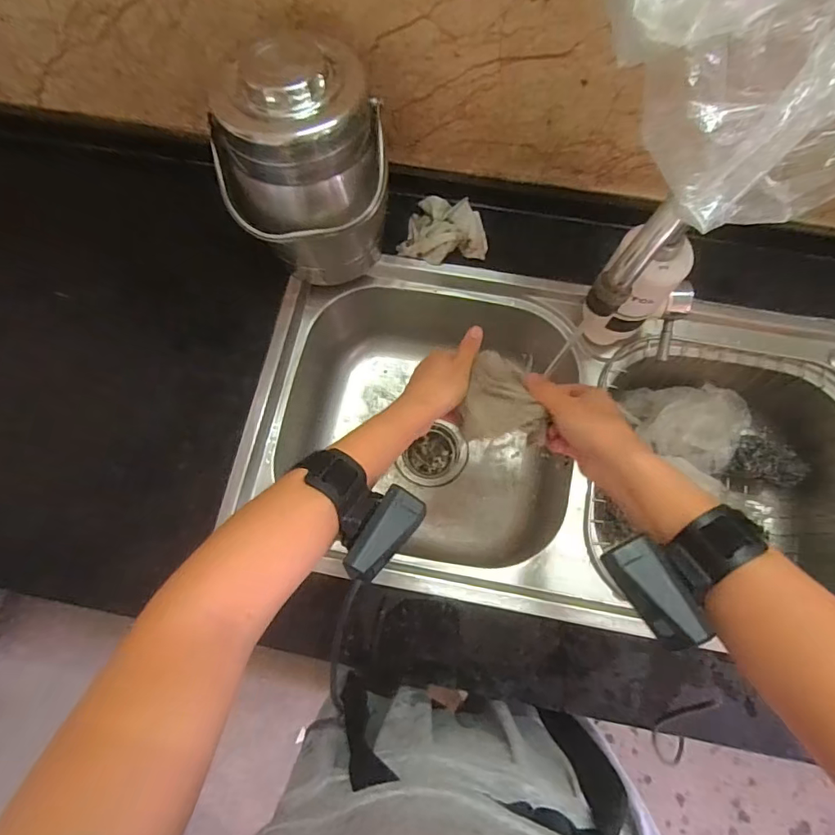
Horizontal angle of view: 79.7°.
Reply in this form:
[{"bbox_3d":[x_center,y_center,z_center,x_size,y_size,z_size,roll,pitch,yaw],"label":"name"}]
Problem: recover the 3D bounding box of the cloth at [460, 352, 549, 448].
[{"bbox_3d":[0.078,-0.021,0.448,0.069,0.024,0.085,0,73,2],"label":"cloth"}]

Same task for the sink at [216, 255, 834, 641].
[{"bbox_3d":[0.187,0.044,0.651,0.745,0.192,0.397,8,73,5],"label":"sink"}]

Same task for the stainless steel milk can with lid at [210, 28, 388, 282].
[{"bbox_3d":[-0.114,-0.256,0.537,0.156,0.232,0.123,-12,73,-2],"label":"stainless steel milk can with lid"}]

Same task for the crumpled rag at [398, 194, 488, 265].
[{"bbox_3d":[0.038,-0.235,0.630,0.104,0.031,0.083,18,74,8],"label":"crumpled rag"}]

